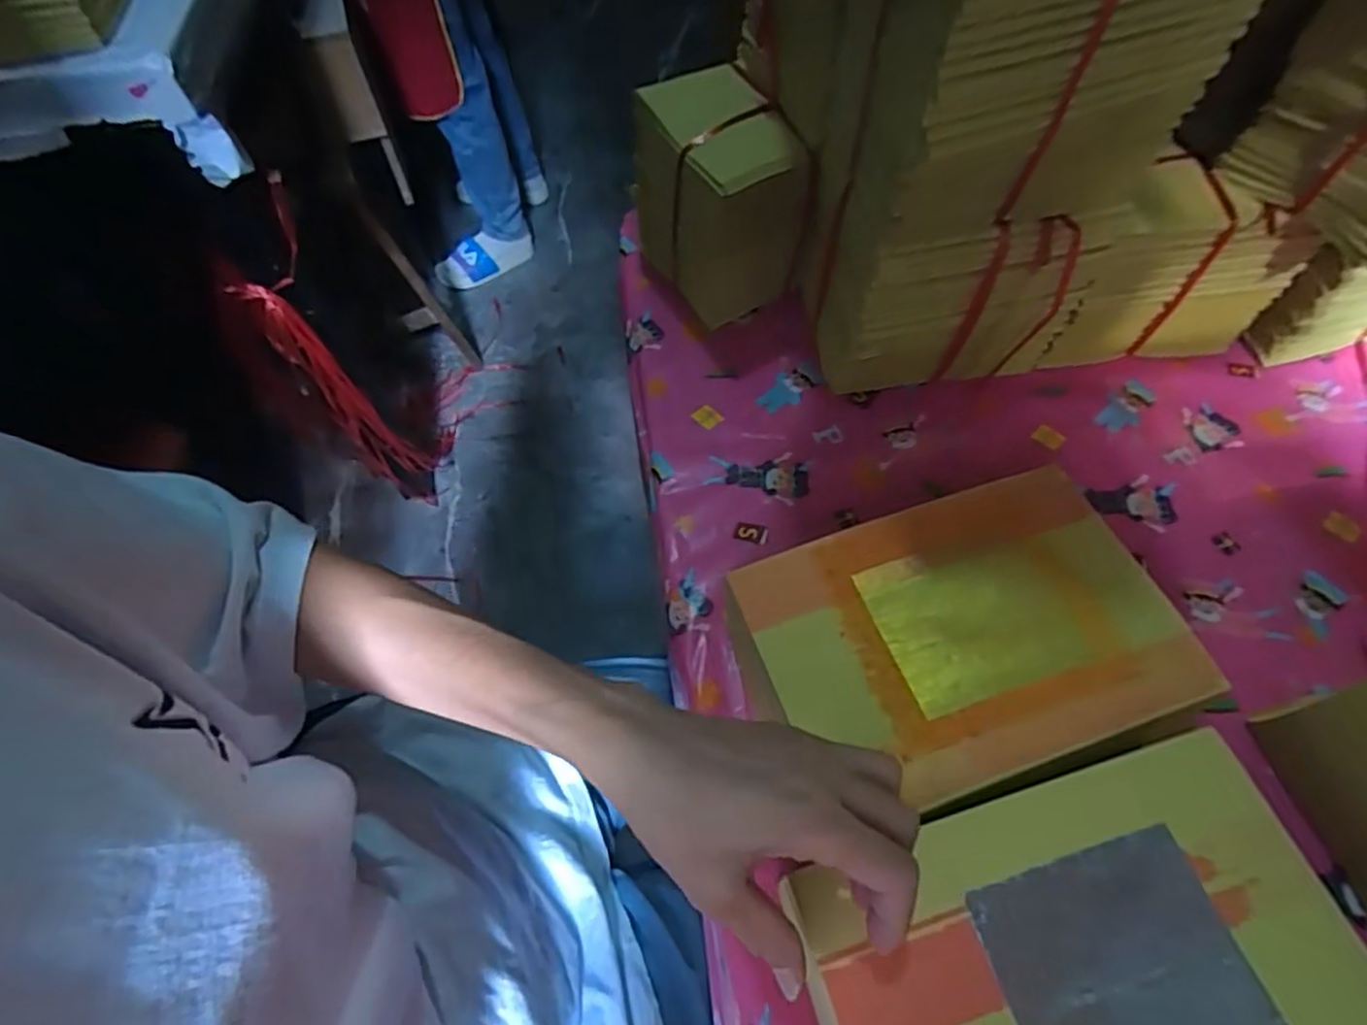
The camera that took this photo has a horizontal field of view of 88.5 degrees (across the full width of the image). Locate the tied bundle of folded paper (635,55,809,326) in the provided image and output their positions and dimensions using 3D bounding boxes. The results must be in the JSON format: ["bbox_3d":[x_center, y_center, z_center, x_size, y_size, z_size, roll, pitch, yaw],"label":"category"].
[{"bbox_3d":[0.027,-0.245,0.556,0.089,0.152,0.119,-29,64,-14],"label":"tied bundle of folded paper"}]

